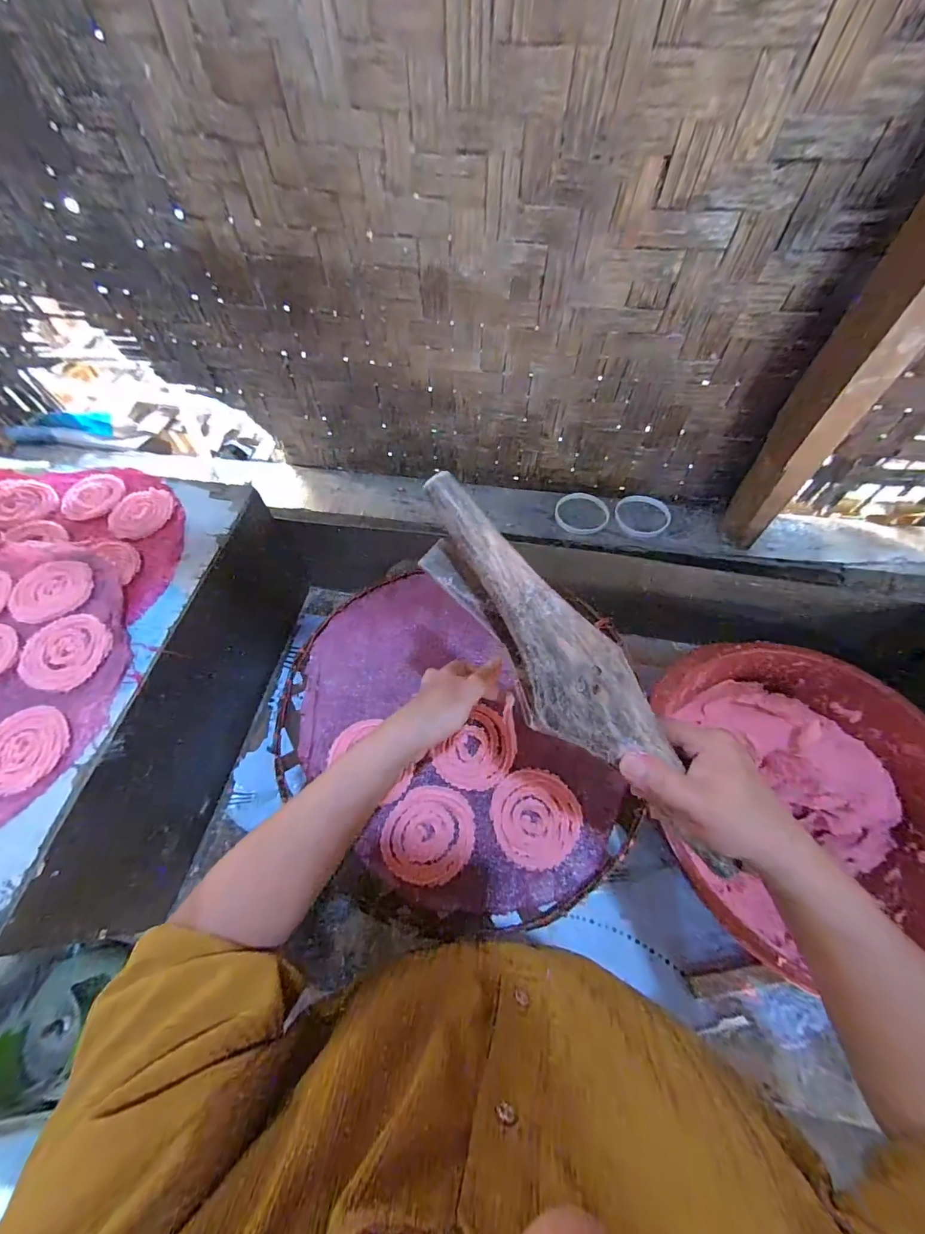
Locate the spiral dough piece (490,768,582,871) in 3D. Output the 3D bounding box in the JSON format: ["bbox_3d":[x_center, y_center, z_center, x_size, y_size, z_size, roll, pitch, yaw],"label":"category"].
[{"bbox_3d":[0.069,0.185,0.407,0.078,0.006,0.081,-1,60,1],"label":"spiral dough piece"}]

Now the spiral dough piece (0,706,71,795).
[{"bbox_3d":[-0.420,0.124,0.417,0.081,0.008,0.076,-1,60,1],"label":"spiral dough piece"}]

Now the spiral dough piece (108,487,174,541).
[{"bbox_3d":[-0.423,-0.135,0.572,0.074,0.008,0.080,-1,60,1],"label":"spiral dough piece"}]

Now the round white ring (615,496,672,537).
[{"bbox_3d":[0.301,-0.168,0.730,0.090,0.005,0.097,-1,60,1],"label":"round white ring"}]

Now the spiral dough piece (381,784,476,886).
[{"bbox_3d":[-0.030,0.199,0.402,0.081,0.005,0.080,-1,60,1],"label":"spiral dough piece"}]

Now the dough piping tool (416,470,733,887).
[{"bbox_3d":[0.068,0.036,0.286,0.062,0.044,0.293,-37,87,-18],"label":"dough piping tool"}]

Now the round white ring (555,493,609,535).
[{"bbox_3d":[0.201,-0.175,0.738,0.088,0.008,0.094,-1,60,1],"label":"round white ring"}]

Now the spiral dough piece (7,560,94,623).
[{"bbox_3d":[-0.472,-0.031,0.501,0.085,0.008,0.078,-1,60,1],"label":"spiral dough piece"}]

